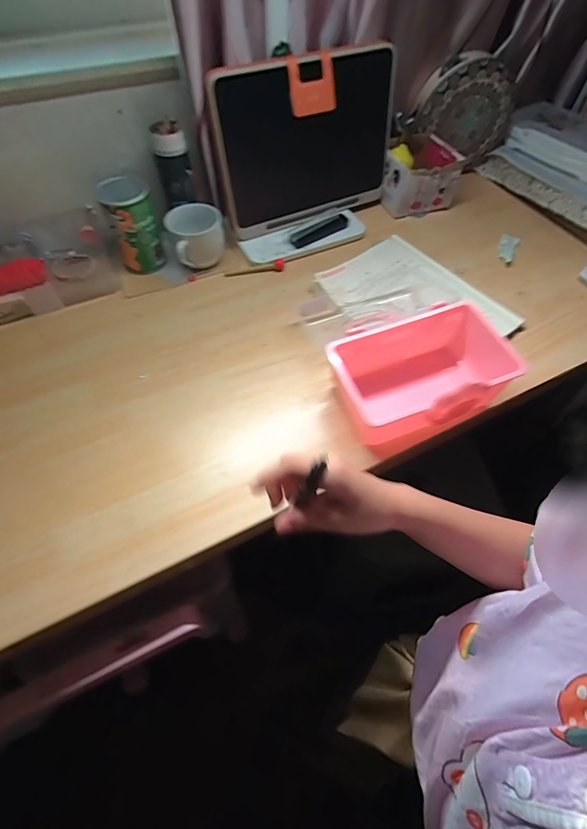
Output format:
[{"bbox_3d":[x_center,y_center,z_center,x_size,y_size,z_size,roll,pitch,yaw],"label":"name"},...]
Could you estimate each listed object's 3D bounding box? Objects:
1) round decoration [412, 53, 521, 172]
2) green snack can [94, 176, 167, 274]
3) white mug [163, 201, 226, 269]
[{"bbox_3d":[0.309,-0.525,0.681,0.191,0.155,0.054,-10,58,-6],"label":"round decoration"},{"bbox_3d":[-0.228,-0.273,0.559,0.065,0.117,0.064,-13,58,-9],"label":"green snack can"},{"bbox_3d":[-0.140,-0.259,0.572,0.081,0.078,0.085,-13,58,-9],"label":"white mug"}]

